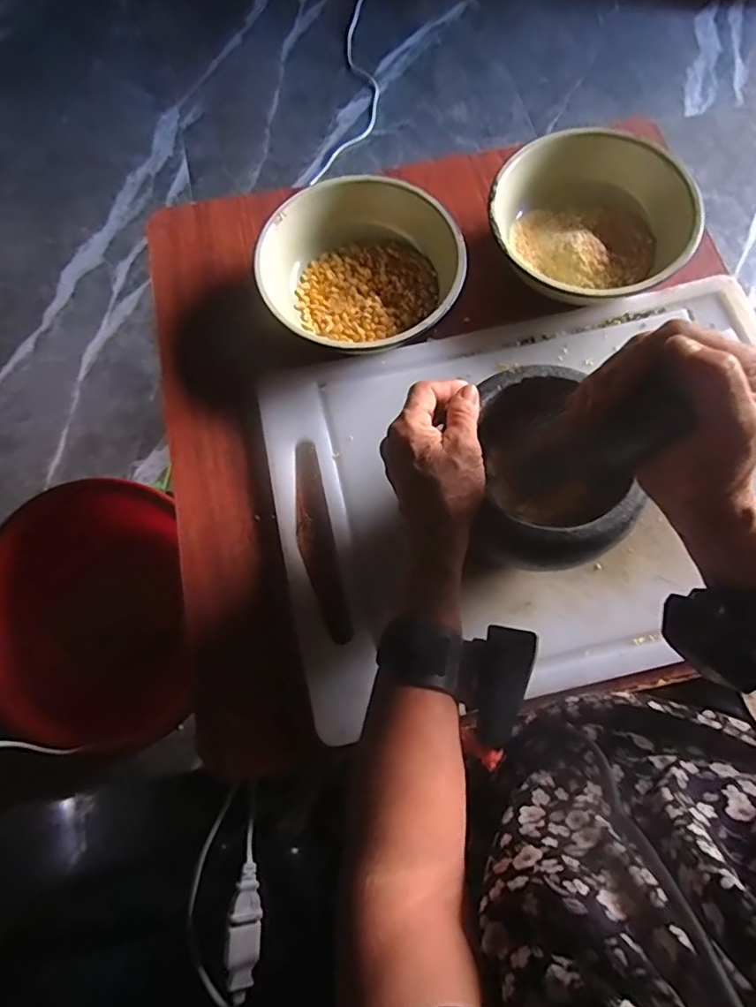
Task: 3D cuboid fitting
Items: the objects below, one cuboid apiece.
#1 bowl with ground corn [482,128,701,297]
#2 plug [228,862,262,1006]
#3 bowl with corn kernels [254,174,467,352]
[{"bbox_3d":[0.203,-0.274,0.538,0.188,0.069,0.182,0,72,1],"label":"bowl with ground corn"},{"bbox_3d":[-0.097,0.316,0.400,0.021,0.017,0.086,-2,72,1],"label":"plug"},{"bbox_3d":[-0.016,-0.220,0.519,0.182,0.061,0.164,10,73,5],"label":"bowl with corn kernels"}]

